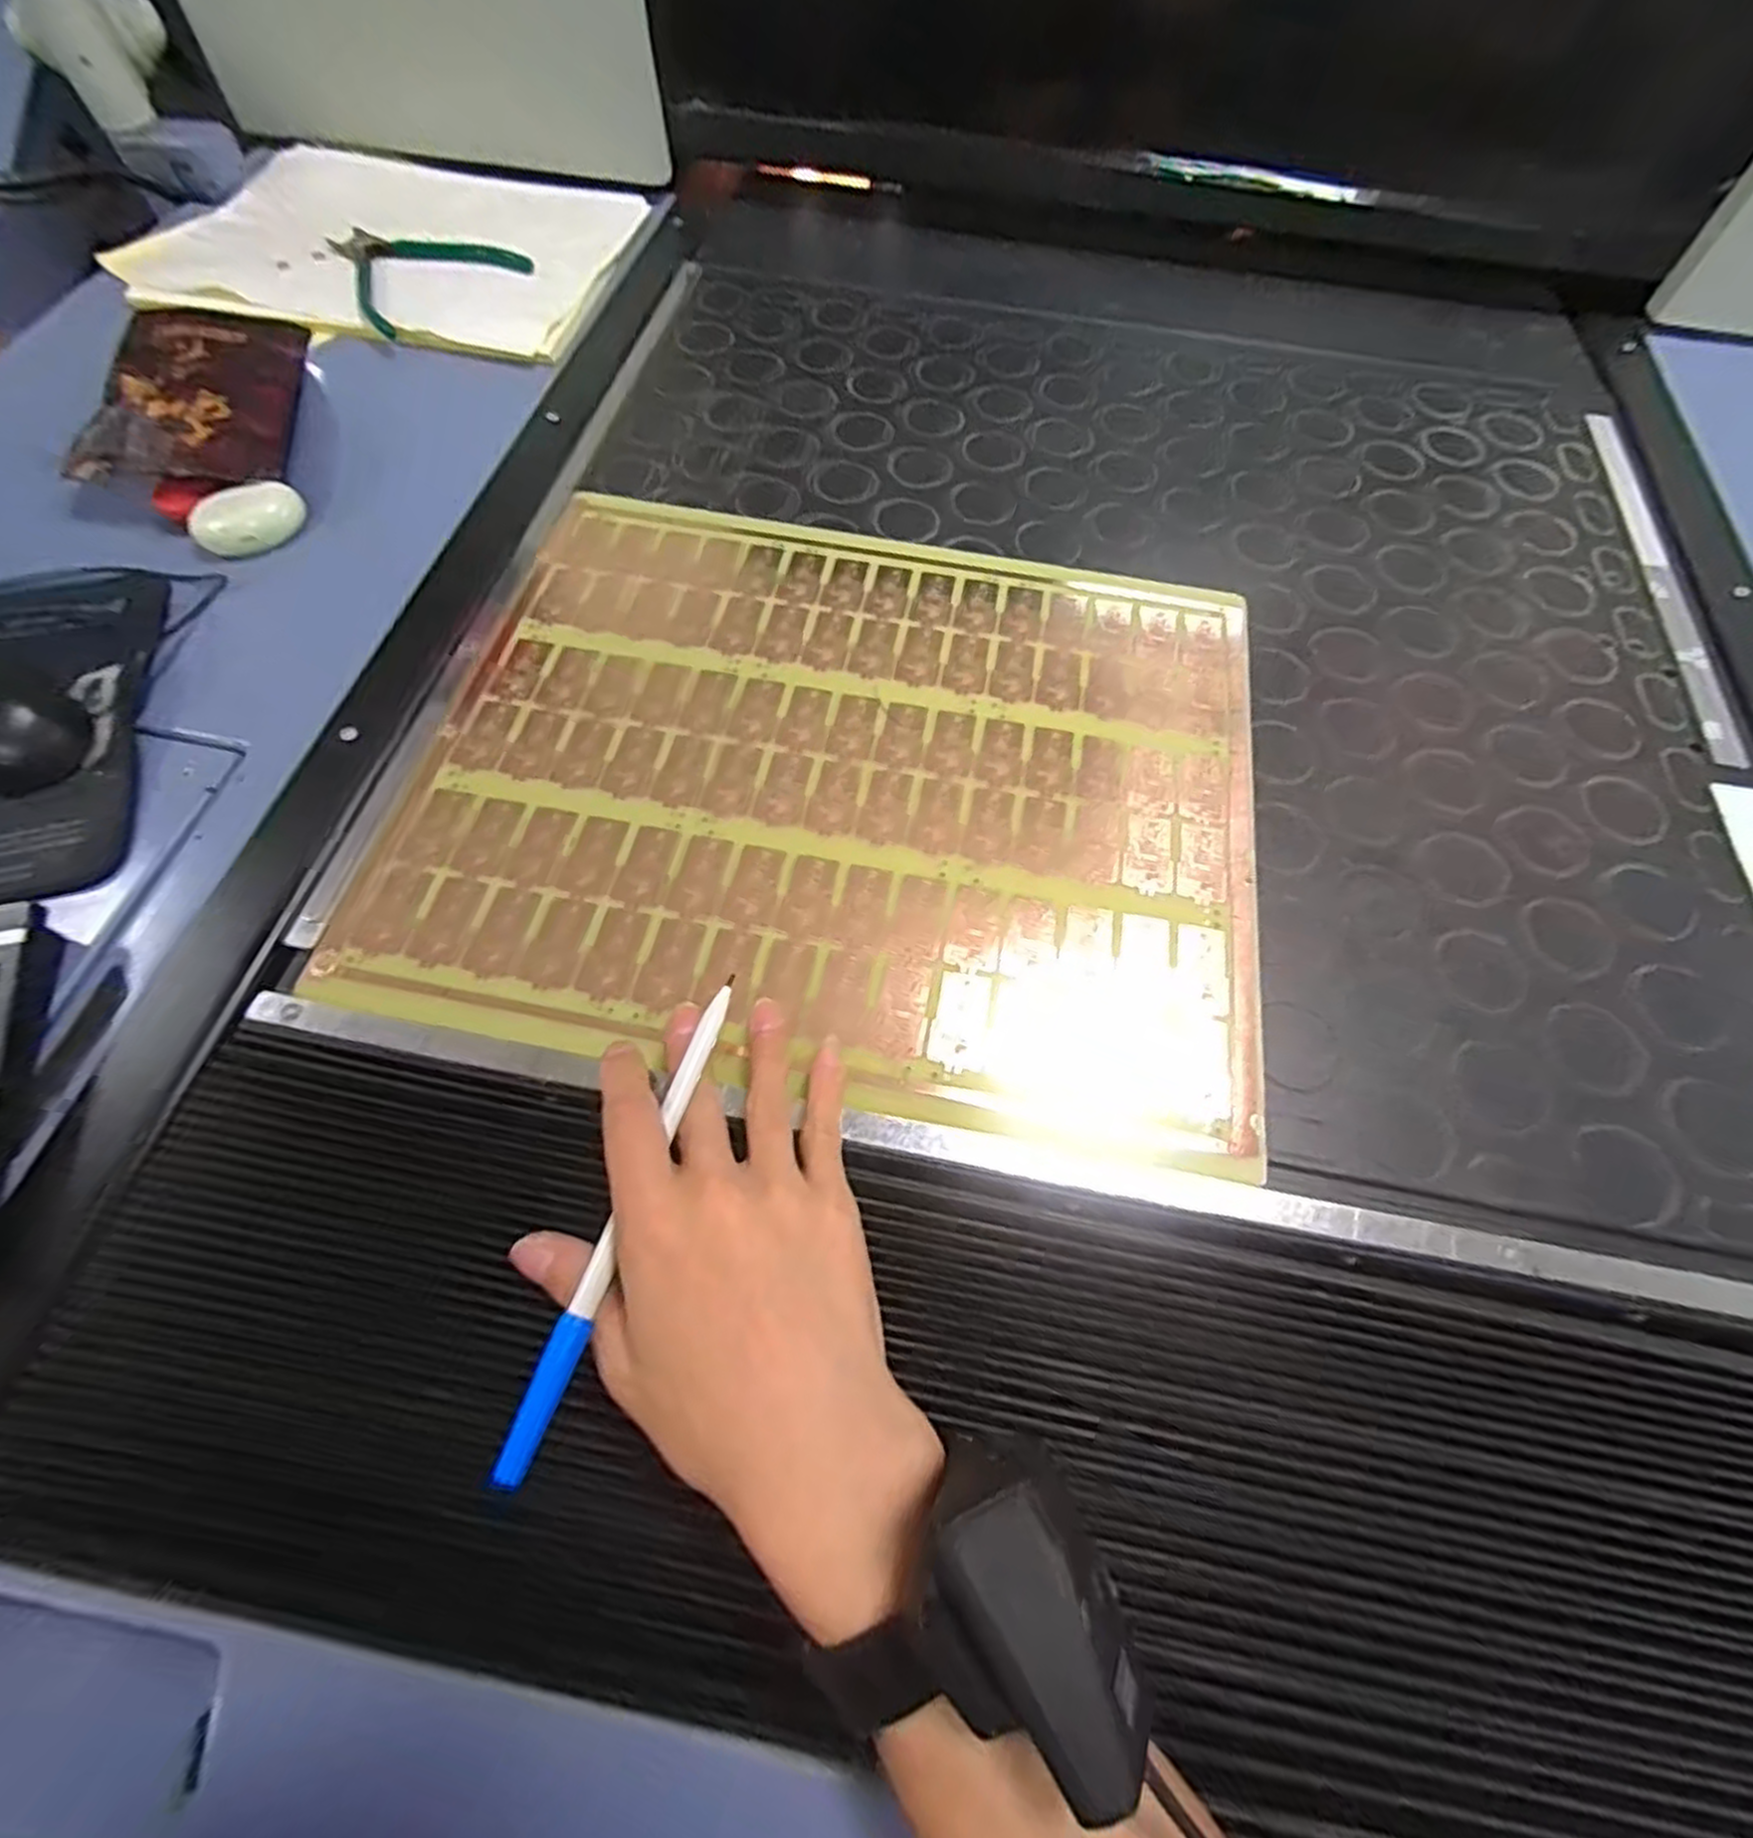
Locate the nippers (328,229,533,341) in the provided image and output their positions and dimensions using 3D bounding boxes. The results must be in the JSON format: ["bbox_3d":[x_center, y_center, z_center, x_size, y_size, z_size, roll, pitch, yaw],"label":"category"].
[{"bbox_3d":[-0.340,-0.481,0.579,0.132,0.010,0.129,40,69,16],"label":"nippers"}]

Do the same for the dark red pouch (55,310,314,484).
[{"bbox_3d":[-0.450,-0.348,0.520,0.118,0.026,0.155,-6,65,-5],"label":"dark red pouch"}]

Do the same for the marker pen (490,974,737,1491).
[{"bbox_3d":[-0.085,0.098,0.281,0.011,0.008,0.178,17,61,6],"label":"marker pen"}]

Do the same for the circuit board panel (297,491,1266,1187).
[{"bbox_3d":[-0.014,-0.081,0.404,0.402,0.010,0.337,11,64,3],"label":"circuit board panel"}]

